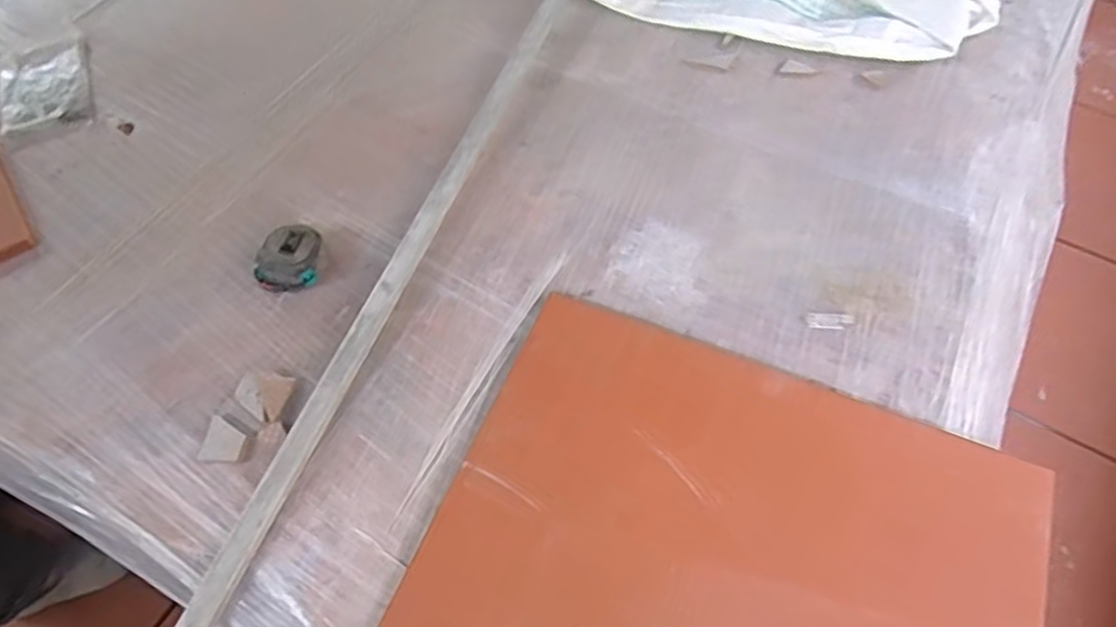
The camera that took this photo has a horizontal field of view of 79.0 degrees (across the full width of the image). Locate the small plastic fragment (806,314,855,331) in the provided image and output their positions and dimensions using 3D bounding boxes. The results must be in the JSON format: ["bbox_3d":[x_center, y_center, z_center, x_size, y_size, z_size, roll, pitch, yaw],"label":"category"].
[{"bbox_3d":[0.283,0.009,0.701,0.049,0.007,0.018,4,61,1],"label":"small plastic fragment"}]

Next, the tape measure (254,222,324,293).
[{"bbox_3d":[-0.290,-0.059,0.733,0.064,0.048,0.071,18,63,9],"label":"tape measure"}]

